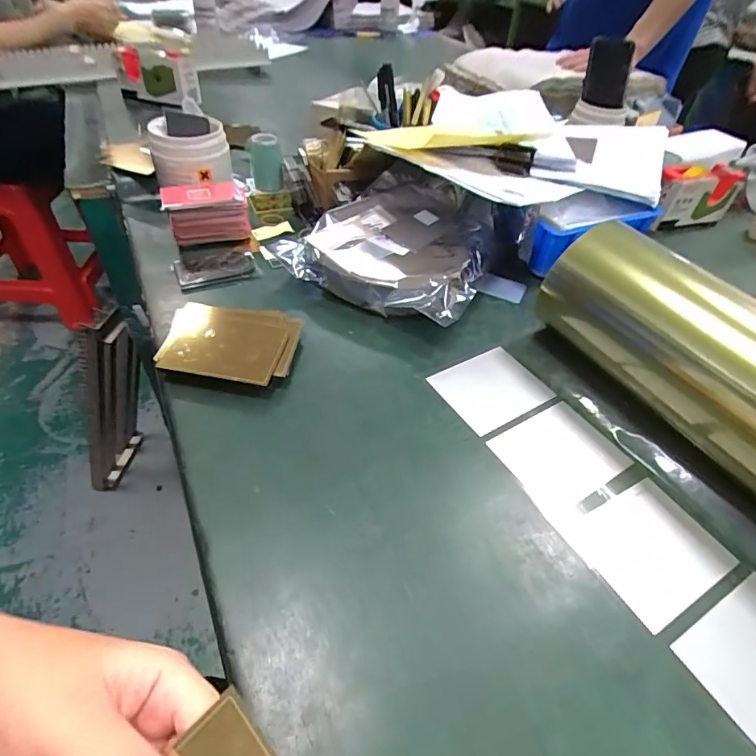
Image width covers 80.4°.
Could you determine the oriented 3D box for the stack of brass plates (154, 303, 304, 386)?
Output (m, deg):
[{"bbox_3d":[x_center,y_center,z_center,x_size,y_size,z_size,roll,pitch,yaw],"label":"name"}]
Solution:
[{"bbox_3d":[-0.142,-0.033,0.426,0.123,0.021,0.095,8,46,2],"label":"stack of brass plates"}]

